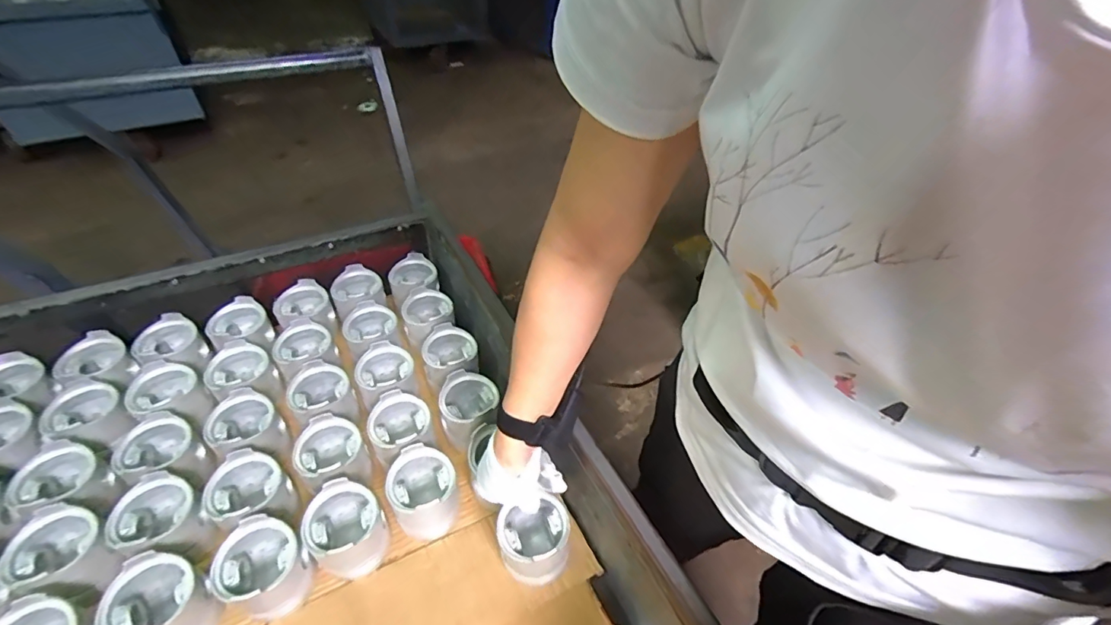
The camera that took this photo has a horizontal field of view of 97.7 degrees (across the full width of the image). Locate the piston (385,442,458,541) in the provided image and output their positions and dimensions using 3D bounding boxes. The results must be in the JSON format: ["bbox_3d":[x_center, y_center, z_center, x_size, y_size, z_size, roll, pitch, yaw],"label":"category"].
[{"bbox_3d":[-0.170,0.238,0.631,0.079,0.091,0.095,-13,46,-17],"label":"piston"}]

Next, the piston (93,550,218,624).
[{"bbox_3d":[-0.425,0.324,0.526,0.084,0.096,0.083,2,43,-2],"label":"piston"}]

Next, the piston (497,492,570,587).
[{"bbox_3d":[-0.026,0.271,0.578,0.079,0.075,0.078,2,43,-2],"label":"piston"}]

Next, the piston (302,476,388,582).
[{"bbox_3d":[-0.253,0.268,0.591,0.085,0.095,0.081,2,43,-2],"label":"piston"}]

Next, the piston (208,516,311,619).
[{"bbox_3d":[-0.334,0.297,0.558,0.085,0.094,0.081,2,43,-2],"label":"piston"}]

